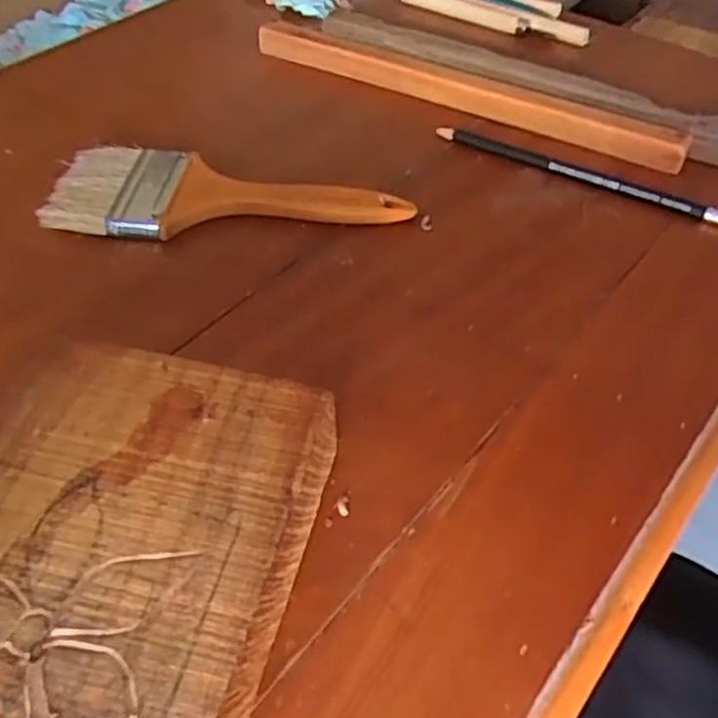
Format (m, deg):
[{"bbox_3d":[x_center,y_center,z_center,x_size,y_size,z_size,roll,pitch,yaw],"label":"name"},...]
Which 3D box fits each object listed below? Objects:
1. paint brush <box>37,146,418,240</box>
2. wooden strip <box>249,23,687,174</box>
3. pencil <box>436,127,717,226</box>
[{"bbox_3d":[-0.069,-0.087,0.392,0.189,0.018,0.067,4,48,4],"label":"paint brush"},{"bbox_3d":[0.060,-0.174,0.464,0.295,0.021,0.016,25,53,21],"label":"wooden strip"},{"bbox_3d":[0.125,-0.105,0.409,0.175,0.012,0.010,25,53,21],"label":"pencil"}]

